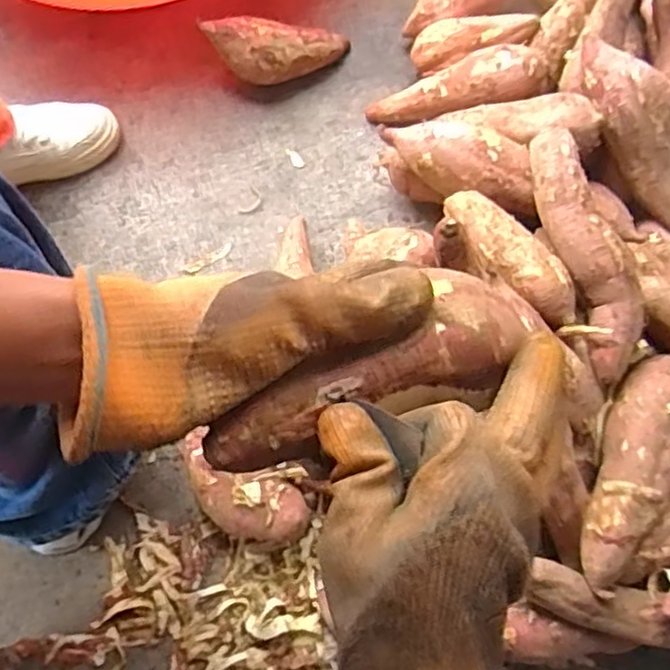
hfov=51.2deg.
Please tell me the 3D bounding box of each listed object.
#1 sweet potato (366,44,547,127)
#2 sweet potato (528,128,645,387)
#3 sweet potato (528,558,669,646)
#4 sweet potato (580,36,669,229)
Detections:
[{"bbox_3d":[0.138,-0.288,0.822,0.210,0.051,0.066,-8,70,29],"label":"sweet potato"},{"bbox_3d":[0.239,-0.086,0.671,0.060,0.051,0.250,-17,73,-5],"label":"sweet potato"},{"bbox_3d":[0.286,0.254,0.623,0.215,0.047,0.045,14,73,5],"label":"sweet potato"},{"bbox_3d":[0.333,-0.216,0.758,0.064,0.065,0.230,-29,98,-8],"label":"sweet potato"}]

